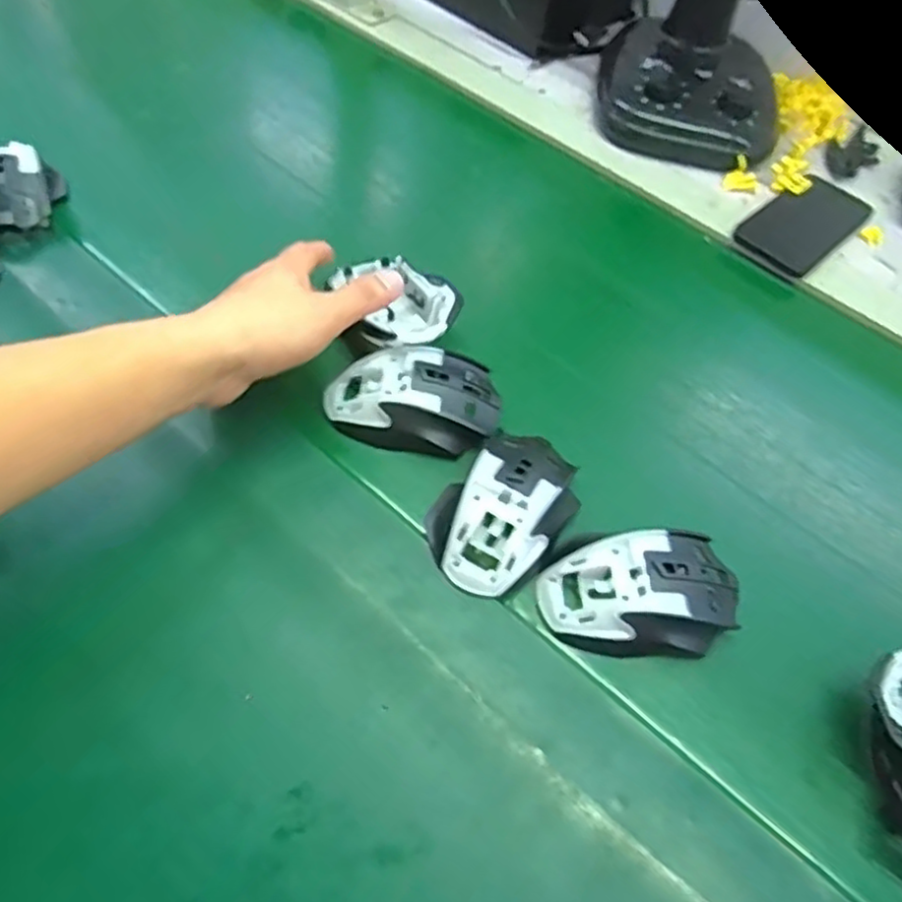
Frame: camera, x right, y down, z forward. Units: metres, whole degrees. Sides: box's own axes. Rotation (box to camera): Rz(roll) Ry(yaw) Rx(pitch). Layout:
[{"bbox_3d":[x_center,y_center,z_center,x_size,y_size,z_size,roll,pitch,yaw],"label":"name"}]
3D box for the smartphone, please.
[{"bbox_3d":[0.321,-0.208,0.637,0.139,0.005,0.071,-37,68,-24],"label":"smartphone"}]

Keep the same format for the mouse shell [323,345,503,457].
[{"bbox_3d":[-0.025,-0.033,0.482,0.115,0.039,0.066,-4,58,-7],"label":"mouse shell"}]

